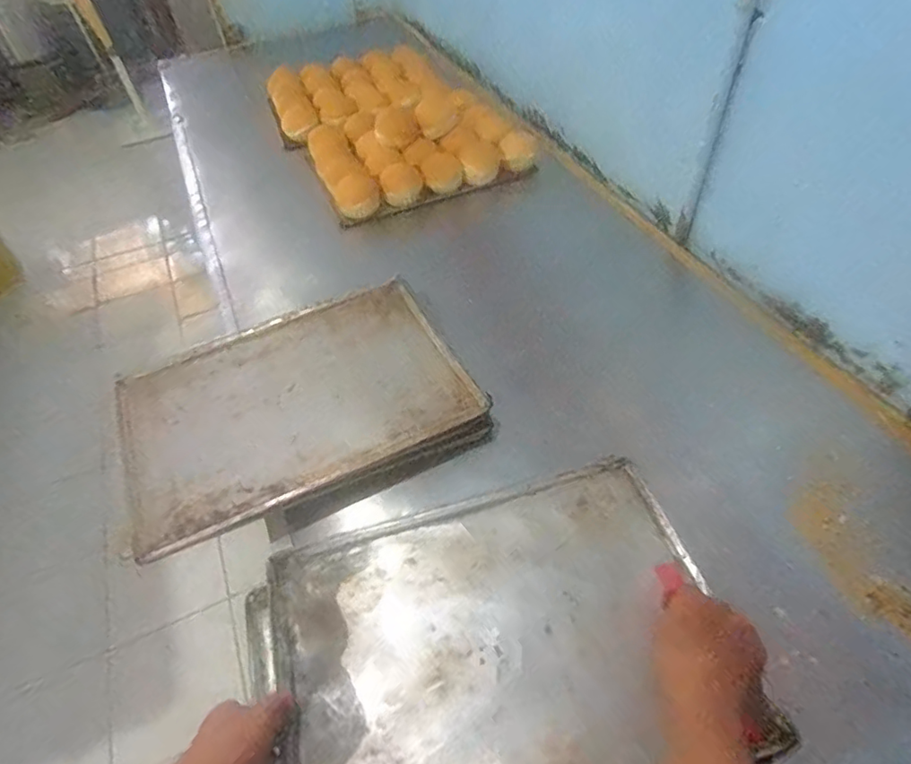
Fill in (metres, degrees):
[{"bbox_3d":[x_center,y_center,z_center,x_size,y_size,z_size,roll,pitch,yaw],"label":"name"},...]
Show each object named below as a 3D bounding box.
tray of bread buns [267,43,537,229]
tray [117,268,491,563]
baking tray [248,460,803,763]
[{"bbox_3d":[-0.168,-0.630,1.361,0.458,0.098,0.703,-24,52,-16],"label":"tray of bread buns"},{"bbox_3d":[-0.227,0.020,0.803,0.463,0.037,0.337,-23,51,-15],"label":"tray"},{"bbox_3d":[0.039,0.273,0.582,0.462,0.034,0.342,-13,51,-9],"label":"baking tray"}]

